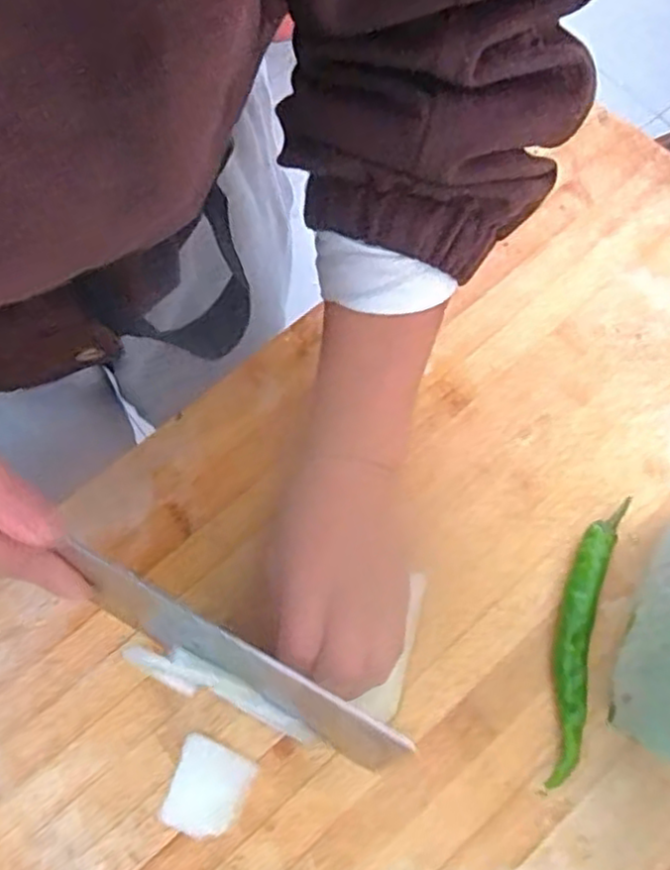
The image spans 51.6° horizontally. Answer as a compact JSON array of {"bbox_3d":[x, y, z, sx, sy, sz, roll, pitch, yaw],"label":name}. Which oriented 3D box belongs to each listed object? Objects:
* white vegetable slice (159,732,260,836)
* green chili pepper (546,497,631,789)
[{"bbox_3d":[-0.061,0.166,0.325,0.035,0.007,0.039,24,73,11],"label":"white vegetable slice"},{"bbox_3d":[0.119,0.097,0.337,0.022,0.014,0.136,15,72,8],"label":"green chili pepper"}]

